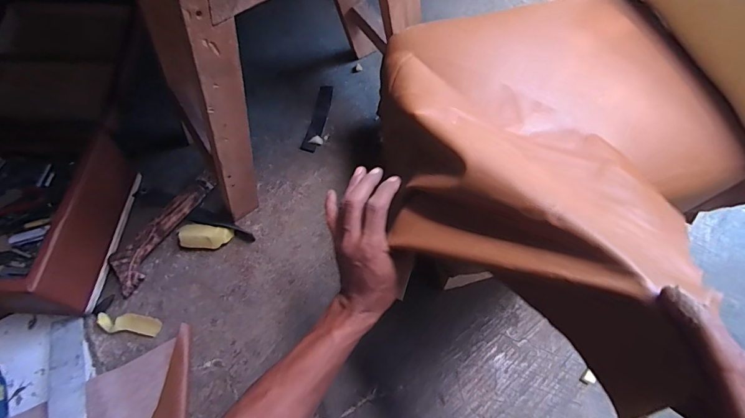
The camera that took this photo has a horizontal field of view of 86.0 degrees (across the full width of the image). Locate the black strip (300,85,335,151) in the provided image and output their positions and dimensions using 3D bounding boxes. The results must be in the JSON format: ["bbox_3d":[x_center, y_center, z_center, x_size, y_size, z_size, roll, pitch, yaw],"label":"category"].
[{"bbox_3d":[-0.116,-0.195,0.859,0.034,0.009,0.170,10,66,6],"label":"black strip"}]

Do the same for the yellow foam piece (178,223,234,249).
[{"bbox_3d":[-0.306,0.052,0.734,0.091,0.012,0.042,7,88,-8],"label":"yellow foam piece"}]

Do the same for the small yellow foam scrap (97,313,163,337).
[{"bbox_3d":[-0.415,0.196,0.683,0.108,0.014,0.032,4,66,4],"label":"small yellow foam scrap"}]

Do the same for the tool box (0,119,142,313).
[{"bbox_3d":[-0.603,0.010,0.702,0.278,0.160,0.319,3,66,3],"label":"tool box"}]

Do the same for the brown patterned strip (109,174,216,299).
[{"bbox_3d":[-0.395,0.035,0.745,0.057,0.035,0.249,26,69,13],"label":"brown patterned strip"}]

